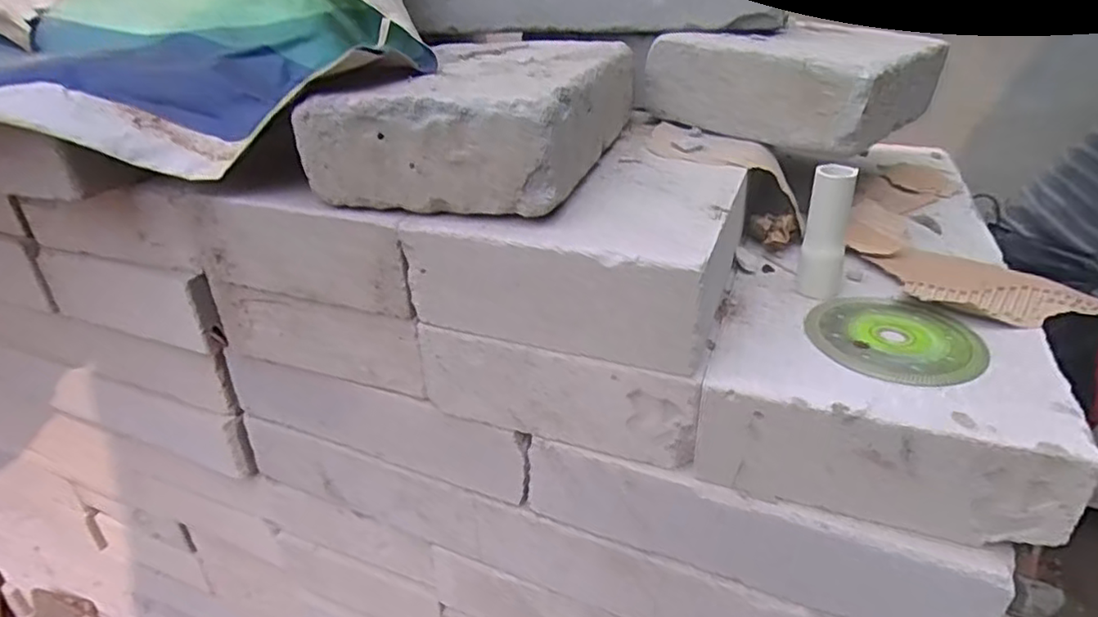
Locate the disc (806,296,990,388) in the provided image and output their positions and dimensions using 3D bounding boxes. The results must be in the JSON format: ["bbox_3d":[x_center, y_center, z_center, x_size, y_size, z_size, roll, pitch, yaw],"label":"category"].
[{"bbox_3d":[0.222,0.018,0.417,0.102,0.004,0.100,-1,30,0],"label":"disc"}]

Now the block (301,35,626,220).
[{"bbox_3d":[-0.051,-0.155,0.501,0.180,0.077,0.244,8,31,15],"label":"block"}]

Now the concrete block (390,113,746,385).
[{"bbox_3d":[0.036,-0.064,0.487,0.195,0.084,0.229,11,32,19],"label":"concrete block"}]

